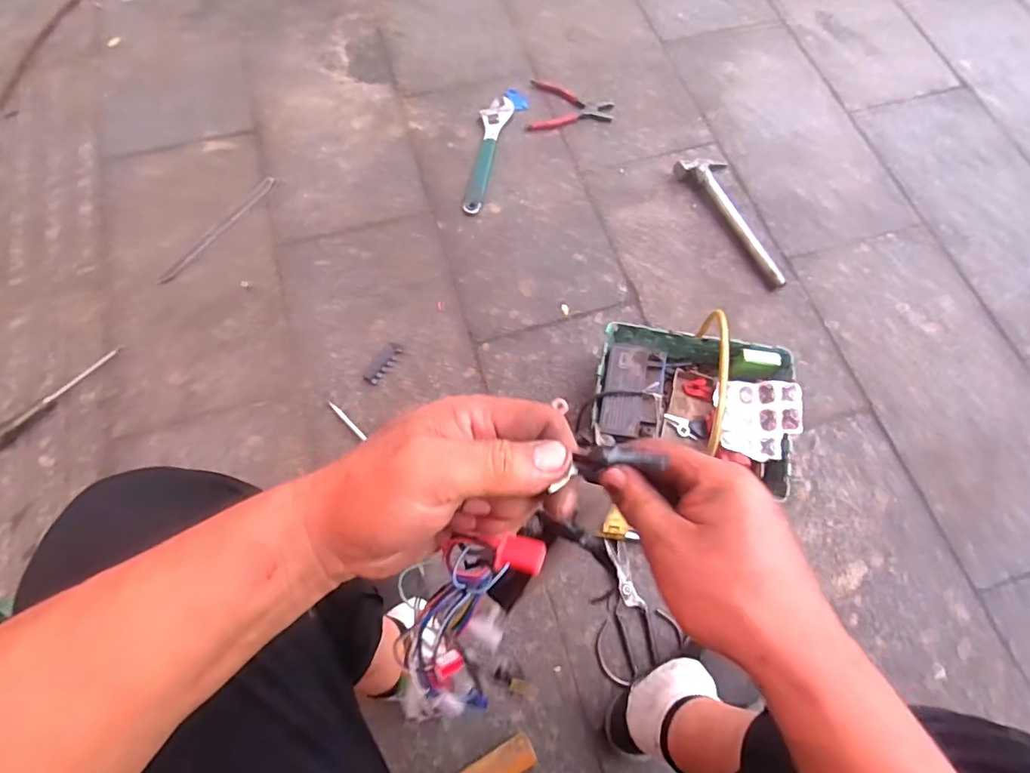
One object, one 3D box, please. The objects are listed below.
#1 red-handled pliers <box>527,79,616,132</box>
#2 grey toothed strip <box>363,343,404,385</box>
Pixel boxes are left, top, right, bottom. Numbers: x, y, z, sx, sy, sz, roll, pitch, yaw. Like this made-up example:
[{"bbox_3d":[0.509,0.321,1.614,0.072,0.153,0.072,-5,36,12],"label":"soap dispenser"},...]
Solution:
[{"bbox_3d":[0.119,-0.591,1.081,0.176,0.018,0.141,7,68,2],"label":"red-handled pliers"},{"bbox_3d":[-0.221,-0.040,0.859,0.030,0.007,0.081,28,70,10],"label":"grey toothed strip"}]

